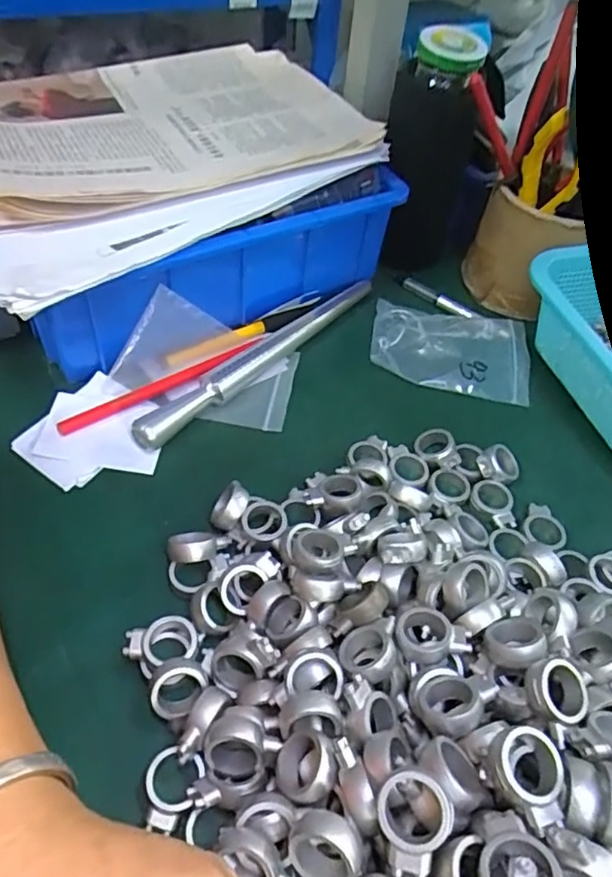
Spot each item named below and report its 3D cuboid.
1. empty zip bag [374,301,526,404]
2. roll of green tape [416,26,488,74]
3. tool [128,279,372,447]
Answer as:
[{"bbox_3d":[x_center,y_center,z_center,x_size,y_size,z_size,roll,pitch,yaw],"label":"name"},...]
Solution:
[{"bbox_3d":[0.112,-0.067,0.455,0.122,0.010,0.077,9,59,-3],"label":"empty zip bag"},{"bbox_3d":[0.099,-0.265,0.407,0.046,0.017,0.039,14,51,6],"label":"roll of green tape"},{"bbox_3d":[-0.028,-0.062,0.432,0.018,0.020,0.230,36,57,22],"label":"tool"}]

